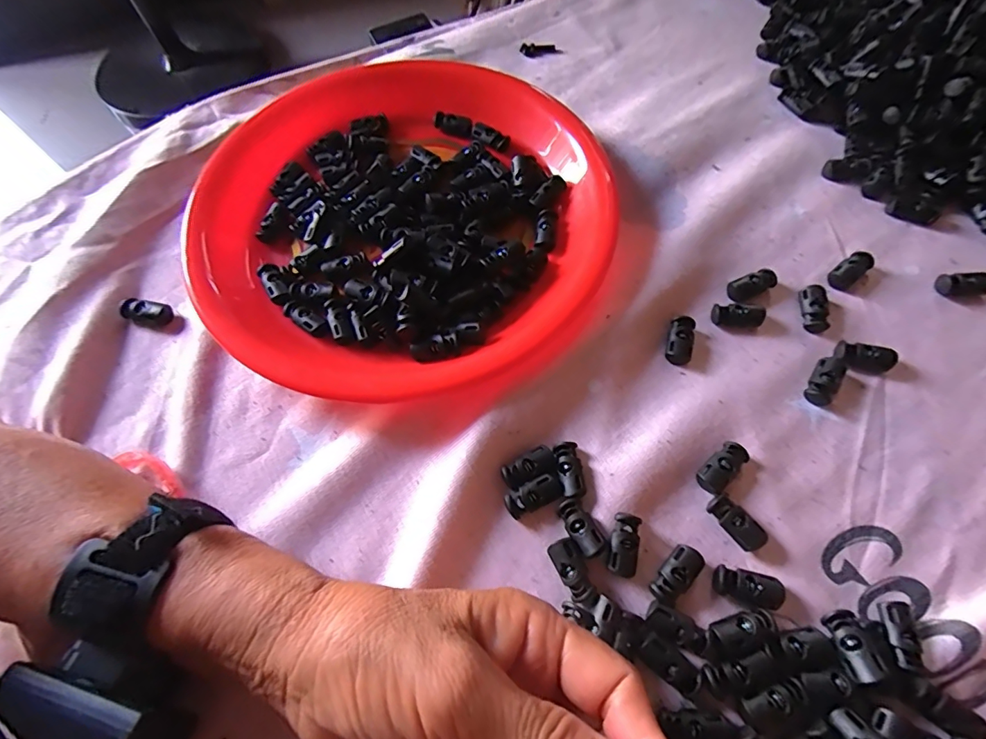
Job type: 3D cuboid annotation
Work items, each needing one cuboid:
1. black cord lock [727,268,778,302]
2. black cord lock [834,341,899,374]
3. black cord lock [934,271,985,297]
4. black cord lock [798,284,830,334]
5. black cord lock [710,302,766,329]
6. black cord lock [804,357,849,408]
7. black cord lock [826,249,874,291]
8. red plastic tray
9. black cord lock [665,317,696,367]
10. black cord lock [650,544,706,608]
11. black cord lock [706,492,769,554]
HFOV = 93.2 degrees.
[{"bbox_3d":[0.155,-0.051,0.279,0.029,0.007,0.013,-23,67,-7],"label":"black cord lock"},{"bbox_3d":[0.206,-0.007,0.259,0.029,0.008,0.016,12,67,8],"label":"black cord lock"},{"bbox_3d":[0.279,-0.050,0.275,0.027,0.009,0.014,-5,66,1],"label":"black cord lock"},{"bbox_3d":[0.188,-0.035,0.272,0.014,0.009,0.028,2,66,4],"label":"black cord lock"},{"bbox_3d":[0.143,-0.031,0.272,0.029,0.007,0.012,5,67,5],"label":"black cord lock"},{"bbox_3d":[0.182,0.006,0.254,0.015,0.007,0.030,33,72,16],"label":"black cord lock"},{"bbox_3d":[0.216,-0.060,0.282,0.028,0.008,0.014,-35,69,-12],"label":"black cord lock"},{"bbox_3d":[-0.054,-0.103,0.298,0.256,0.028,0.262,-7,66,0],"label":"red plastic tray"},{"bbox_3d":[0.107,-0.017,0.267,0.014,0.007,0.029,14,68,9],"label":"black cord lock"},{"bbox_3d":[0.085,0.095,0.216,0.029,0.009,0.015,-42,71,-14],"label":"black cord lock"},{"bbox_3d":[0.118,0.074,0.225,0.013,0.007,0.028,-35,69,-12],"label":"black cord lock"}]

